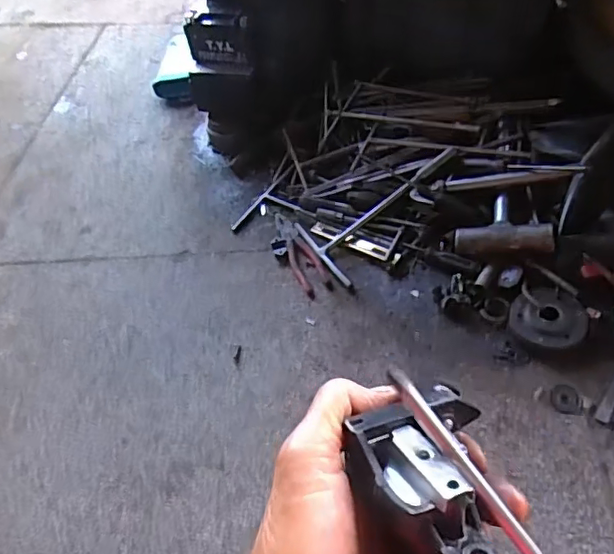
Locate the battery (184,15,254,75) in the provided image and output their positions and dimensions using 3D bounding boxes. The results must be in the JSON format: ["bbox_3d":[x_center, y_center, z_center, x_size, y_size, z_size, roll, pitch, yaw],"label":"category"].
[{"bbox_3d":[-0.174,-0.471,1.148,0.140,0.098,0.052,18,56,22],"label":"battery"}]

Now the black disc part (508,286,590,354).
[{"bbox_3d":[0.349,0.059,0.823,0.104,0.020,0.098,3,51,12],"label":"black disc part"}]

